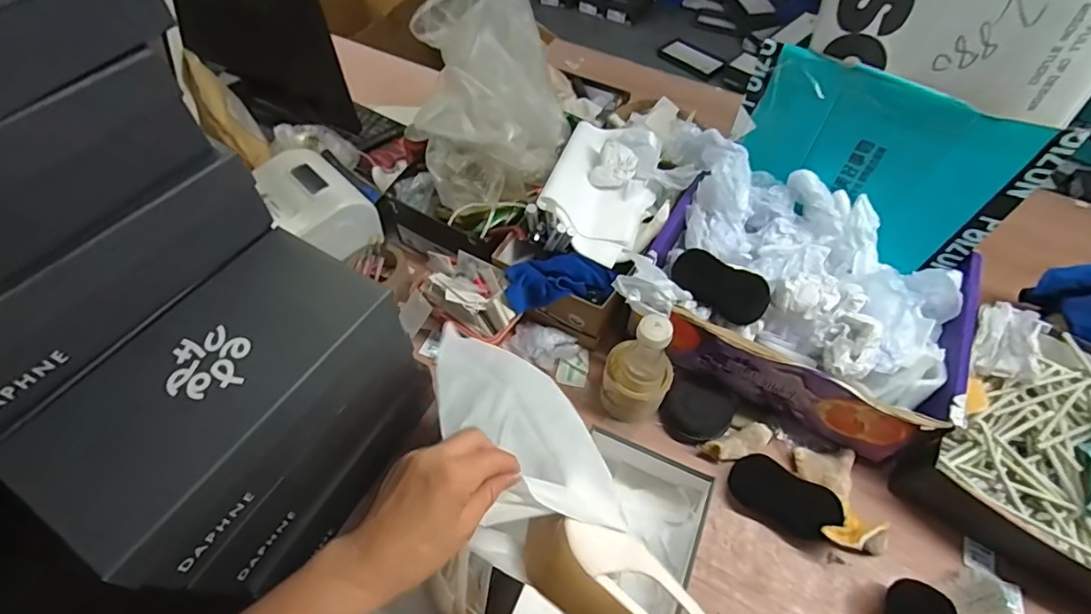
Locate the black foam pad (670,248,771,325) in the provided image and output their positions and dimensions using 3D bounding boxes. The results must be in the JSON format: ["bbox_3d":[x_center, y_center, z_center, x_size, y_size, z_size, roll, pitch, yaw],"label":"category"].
[{"bbox_3d":[0.230,-0.029,0.678,0.125,0.008,0.065,33,103,11],"label":"black foam pad"}]

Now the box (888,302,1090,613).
[{"bbox_3d":[0.636,0.175,0.657,0.277,0.112,0.323,30,61,18],"label":"box"}]

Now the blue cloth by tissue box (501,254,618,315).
[{"bbox_3d":[0.019,-0.040,0.743,0.159,0.037,0.079,-16,58,-11],"label":"blue cloth by tissue box"}]

